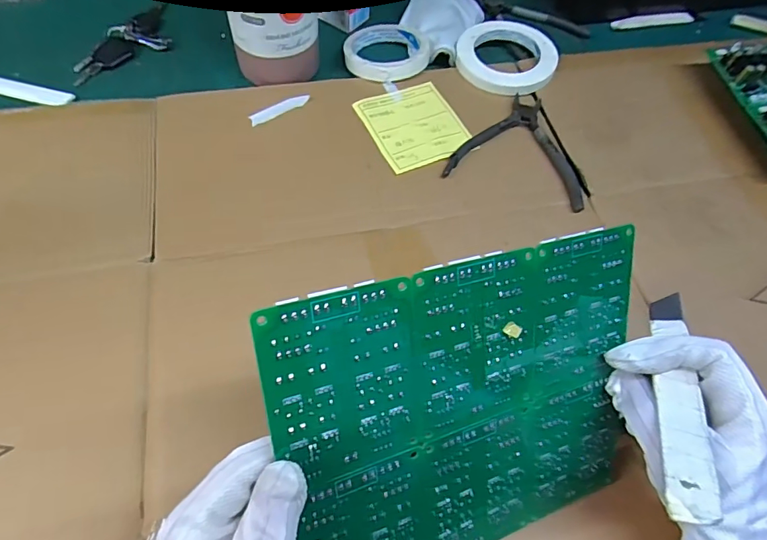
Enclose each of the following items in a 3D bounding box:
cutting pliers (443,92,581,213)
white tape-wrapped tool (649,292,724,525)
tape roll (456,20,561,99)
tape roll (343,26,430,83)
[{"bbox_3d":[0.138,-0.127,0.466,0.129,0.007,0.126,17,60,6],"label":"cutting pliers"},{"bbox_3d":[0.157,0.065,0.251,0.016,0.012,0.129,18,50,6],"label":"white tape-wrapped tool"},{"bbox_3d":[0.139,-0.241,0.528,0.110,0.017,0.113,2,60,-3],"label":"tape roll"},{"bbox_3d":[0.004,-0.246,0.519,0.093,0.018,0.095,2,60,-3],"label":"tape roll"}]

